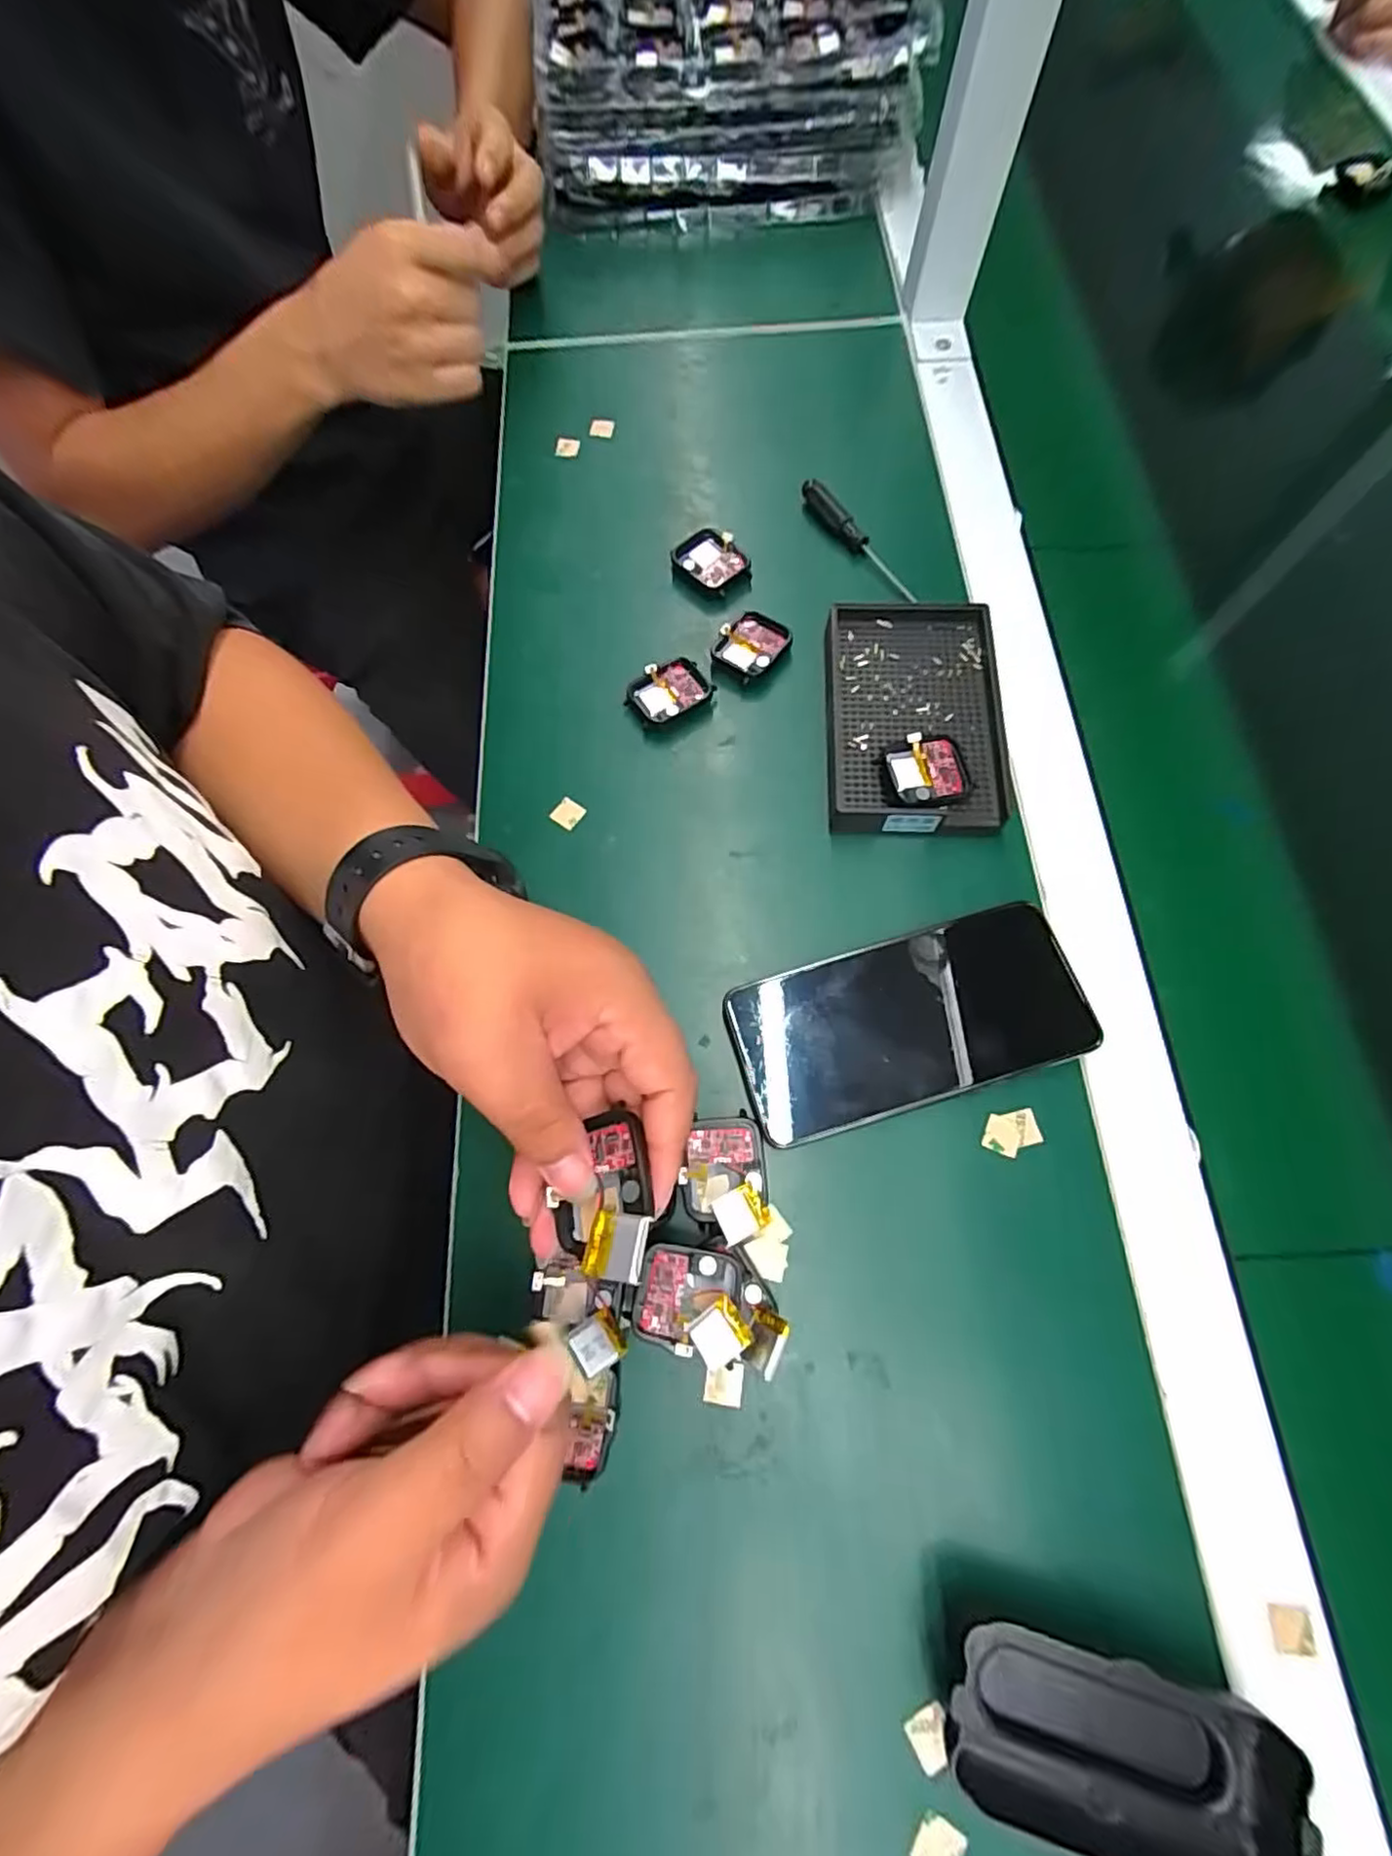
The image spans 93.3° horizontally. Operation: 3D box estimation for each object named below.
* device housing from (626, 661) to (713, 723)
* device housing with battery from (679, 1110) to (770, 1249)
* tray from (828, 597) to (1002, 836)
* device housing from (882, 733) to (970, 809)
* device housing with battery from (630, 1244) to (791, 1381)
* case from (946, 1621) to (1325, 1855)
[{"bbox_3d":[-0.016,-0.137,0.385,0.043,0.013,0.035,-33,73,-9],"label":"device housing"},{"bbox_3d":[0.013,0.112,0.295,0.036,0.016,0.050,-3,71,1],"label":"device housing with battery"},{"bbox_3d":[0.121,-0.117,0.368,0.094,0.025,0.137,2,71,2],"label":"tray"},{"bbox_3d":[0.119,-0.082,0.341,0.043,0.008,0.038,-12,71,-3],"label":"device housing"},{"bbox_3d":[0.006,0.156,0.274,0.060,0.027,0.037,12,72,5],"label":"device housing with battery"},{"bbox_3d":[0.142,0.284,0.226,0.113,0.028,0.048,9,71,5],"label":"case"}]

